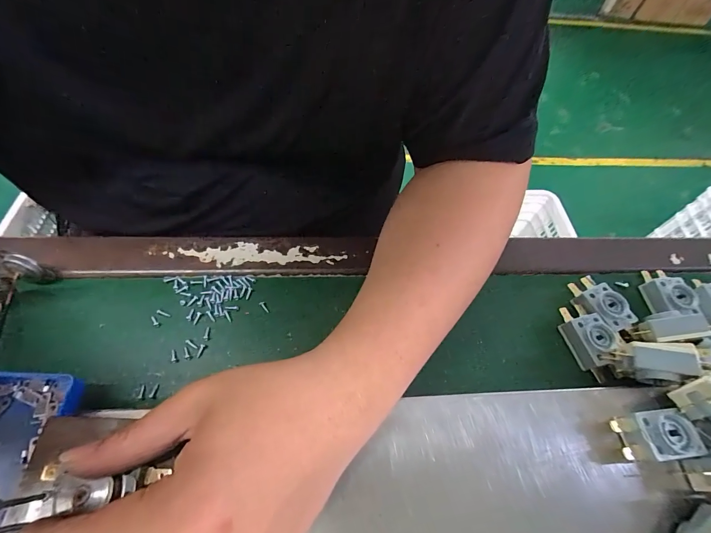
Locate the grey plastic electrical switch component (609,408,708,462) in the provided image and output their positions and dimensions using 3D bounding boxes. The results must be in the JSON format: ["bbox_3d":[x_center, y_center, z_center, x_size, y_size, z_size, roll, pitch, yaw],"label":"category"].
[{"bbox_3d":[0.181,0.102,0.204,0.041,0.022,0.025,-2,59,-6],"label":"grey plastic electrical switch component"}]

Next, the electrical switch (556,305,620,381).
[{"bbox_3d":[0.180,0.054,0.259,0.027,0.022,0.053,-14,61,-14],"label":"electrical switch"}]

